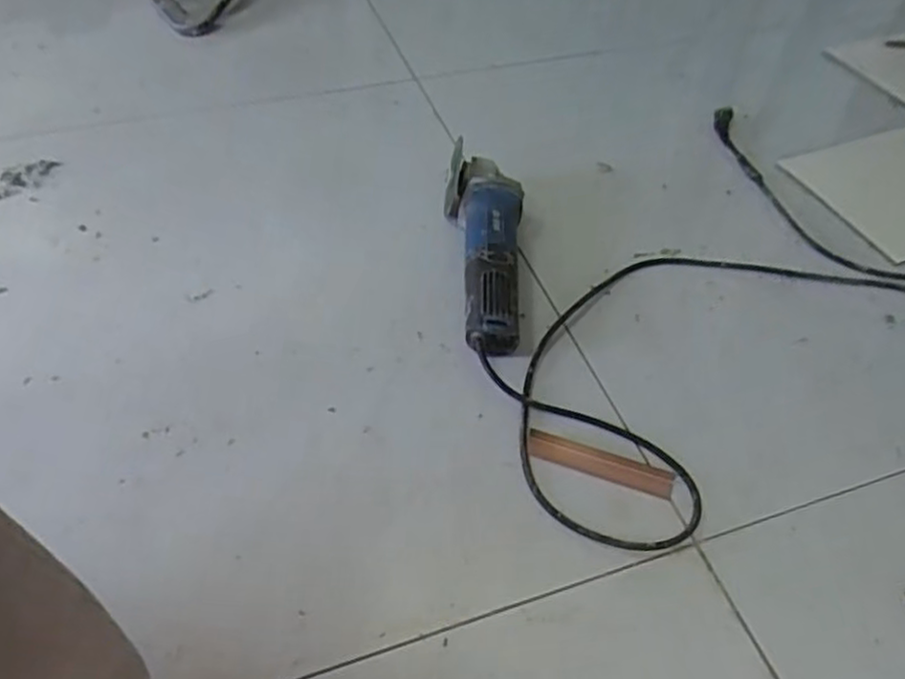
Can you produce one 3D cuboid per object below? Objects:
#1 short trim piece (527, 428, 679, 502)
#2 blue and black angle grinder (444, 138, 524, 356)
[{"bbox_3d":[0.133,0.112,0.652,0.132,0.011,0.030,17,51,14],"label":"short trim piece"},{"bbox_3d":[0.039,-0.112,0.796,0.081,0.066,0.279,-3,61,-3],"label":"blue and black angle grinder"}]

